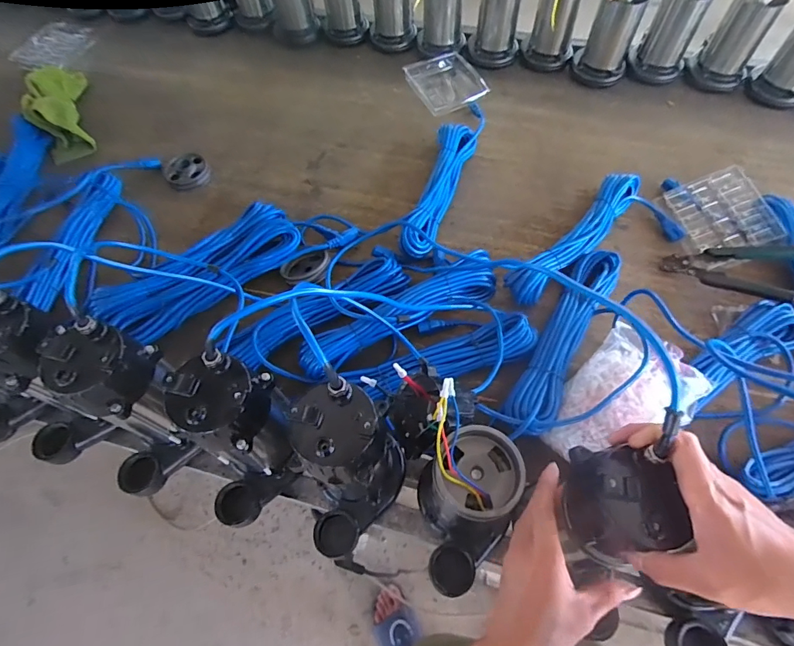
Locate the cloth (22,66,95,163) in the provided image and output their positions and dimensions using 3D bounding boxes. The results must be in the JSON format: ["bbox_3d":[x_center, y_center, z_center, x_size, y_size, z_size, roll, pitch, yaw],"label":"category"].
[{"bbox_3d":[-0.784,-0.511,0.995,0.097,0.095,0.317,-23,63,-9],"label":"cloth"}]

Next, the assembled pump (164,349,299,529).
[{"bbox_3d":[-0.195,0.146,0.503,0.100,0.232,0.151,10,62,8],"label":"assembled pump"}]

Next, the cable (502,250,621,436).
[{"bbox_3d":[0.259,0.023,0.662,0.072,0.065,0.350,28,66,17],"label":"cable"}]

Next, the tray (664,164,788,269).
[{"bbox_3d":[0.575,-0.190,0.760,0.132,0.031,0.174,-19,64,17],"label":"tray"}]

